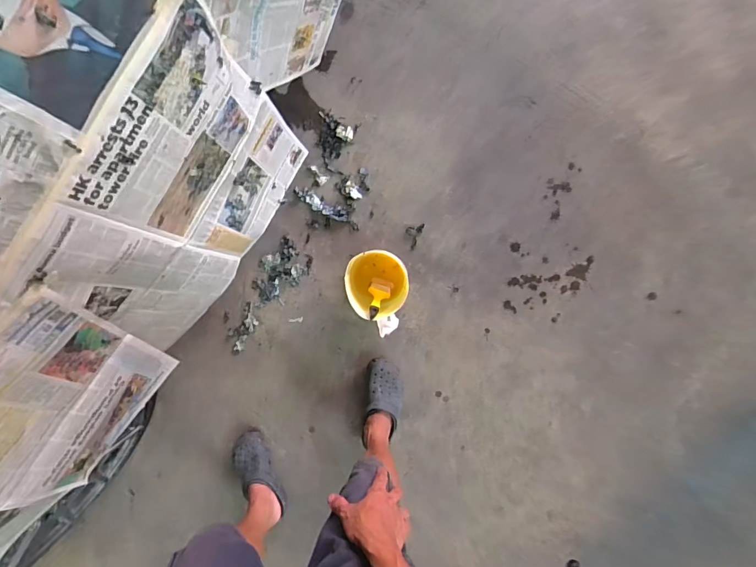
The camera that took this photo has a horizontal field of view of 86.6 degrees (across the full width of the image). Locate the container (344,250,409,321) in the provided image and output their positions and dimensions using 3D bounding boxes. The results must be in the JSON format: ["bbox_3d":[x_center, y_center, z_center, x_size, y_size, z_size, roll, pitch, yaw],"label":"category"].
[{"bbox_3d":[0.002,-0.003,1.027,0.148,0.168,0.160,0,96,1],"label":"container"}]

